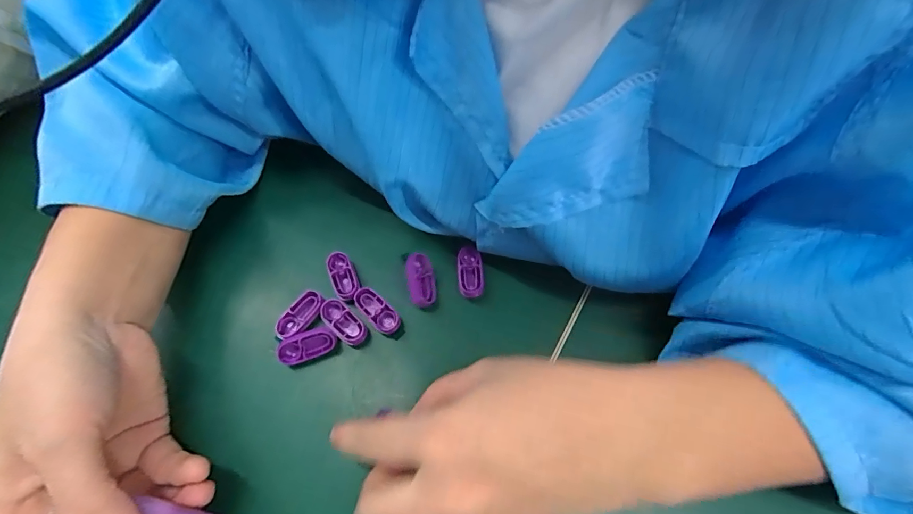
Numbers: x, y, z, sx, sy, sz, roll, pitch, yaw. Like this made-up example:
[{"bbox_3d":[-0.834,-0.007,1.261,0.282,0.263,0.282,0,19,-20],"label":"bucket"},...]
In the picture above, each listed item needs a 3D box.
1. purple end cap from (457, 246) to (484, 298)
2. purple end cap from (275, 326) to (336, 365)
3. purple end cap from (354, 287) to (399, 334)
[{"bbox_3d":[0.009,0.011,0.276,0.016,0.011,0.034,-3,63,1],"label":"purple end cap"},{"bbox_3d":[-0.089,0.054,0.256,0.034,0.013,0.016,-18,64,-6],"label":"purple end cap"},{"bbox_3d":[-0.049,0.034,0.267,0.014,0.011,0.035,-41,68,-16],"label":"purple end cap"}]

